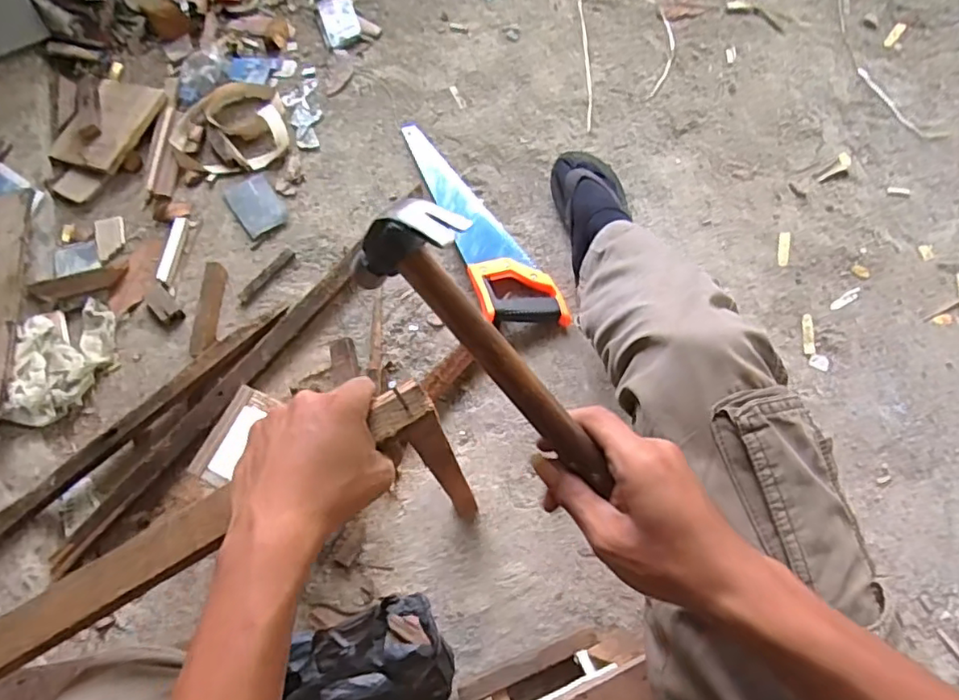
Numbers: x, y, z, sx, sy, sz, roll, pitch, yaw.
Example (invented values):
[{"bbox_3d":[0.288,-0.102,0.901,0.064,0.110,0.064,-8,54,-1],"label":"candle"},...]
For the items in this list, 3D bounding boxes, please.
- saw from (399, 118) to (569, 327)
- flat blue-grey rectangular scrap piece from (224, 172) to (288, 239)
[{"bbox_3d":[-0.001,-0.213,0.903,0.119,0.043,0.438,-21,70,-6],"label":"saw"},{"bbox_3d":[-0.364,-0.239,0.949,0.073,0.006,0.116,-32,72,-10],"label":"flat blue-grey rectangular scrap piece"}]

